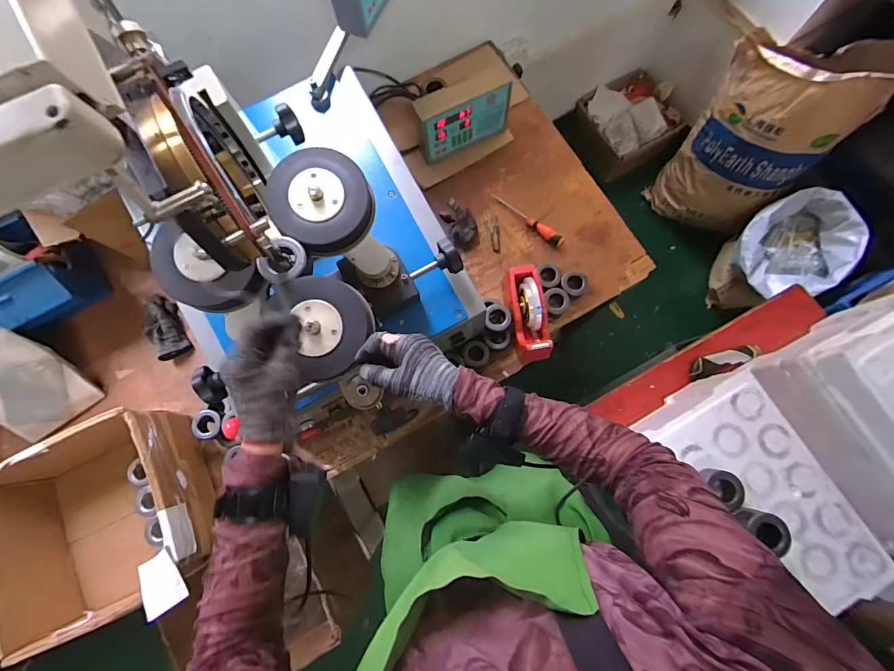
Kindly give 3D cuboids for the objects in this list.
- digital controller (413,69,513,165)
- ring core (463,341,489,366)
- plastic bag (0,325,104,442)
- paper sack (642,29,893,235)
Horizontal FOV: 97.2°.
[{"bbox_3d":[0.036,-0.523,0.948,0.225,0.152,0.078,-28,79,-5],"label":"digital controller"},{"bbox_3d":[0.065,0.040,0.884,0.058,0.021,0.060,0,78,1],"label":"ring core"},{"bbox_3d":[-0.903,0.093,0.810,0.176,0.272,0.033,-39,38,-10],"label":"plastic bag"},{"bbox_3d":[1.003,-0.647,1.346,0.409,0.610,0.265,38,81,8],"label":"paper sack"}]

